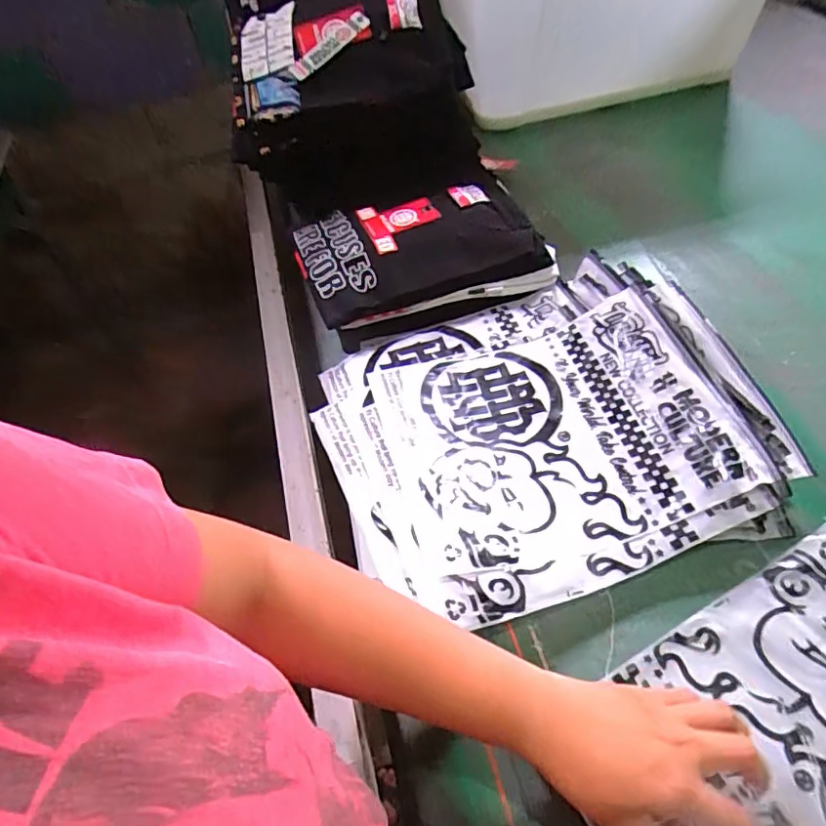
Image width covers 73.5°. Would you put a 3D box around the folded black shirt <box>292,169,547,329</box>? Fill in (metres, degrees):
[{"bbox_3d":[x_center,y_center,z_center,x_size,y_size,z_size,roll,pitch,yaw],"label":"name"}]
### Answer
[{"bbox_3d":[-0.001,-0.214,0.692,0.275,0.066,0.171,-18,52,-9],"label":"folded black shirt"}]

